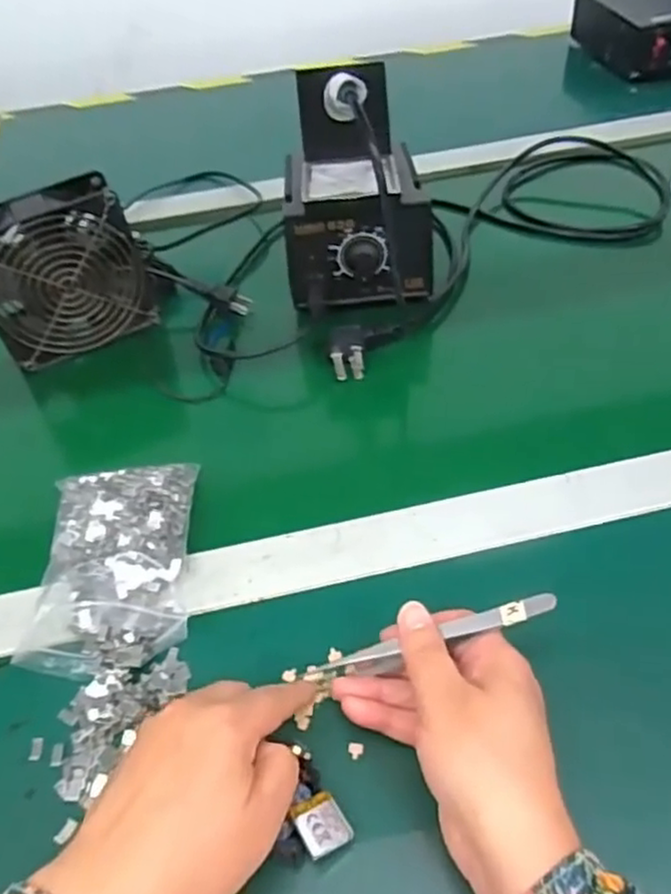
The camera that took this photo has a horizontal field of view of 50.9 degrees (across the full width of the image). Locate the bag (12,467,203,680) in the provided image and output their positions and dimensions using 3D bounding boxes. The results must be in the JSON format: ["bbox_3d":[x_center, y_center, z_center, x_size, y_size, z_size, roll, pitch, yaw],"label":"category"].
[{"bbox_3d":[-0.128,0.066,0.409,0.085,0.024,0.131,-9,46,-1],"label":"bag"}]

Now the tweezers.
[{"bbox_3d":[0.042,0.096,0.344,0.135,0.008,0.014,-25,41,25],"label":"tweezers"}]

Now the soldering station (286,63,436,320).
[{"bbox_3d":[0.013,-0.191,0.549,0.117,0.151,0.127,-7,47,1],"label":"soldering station"}]

